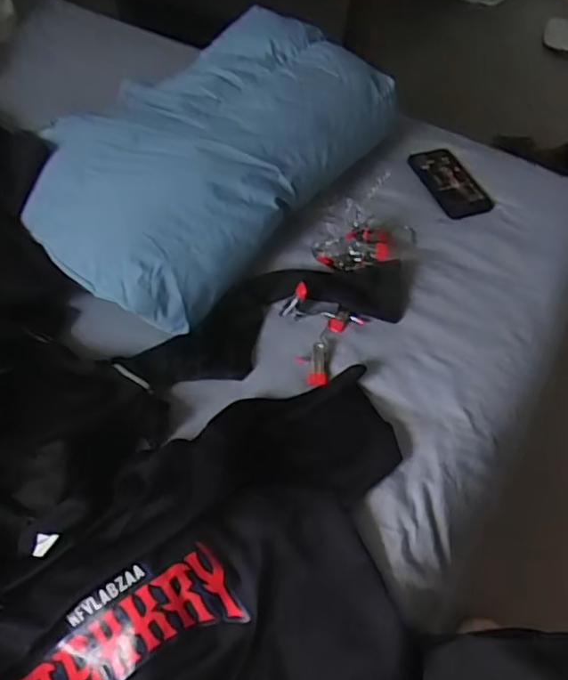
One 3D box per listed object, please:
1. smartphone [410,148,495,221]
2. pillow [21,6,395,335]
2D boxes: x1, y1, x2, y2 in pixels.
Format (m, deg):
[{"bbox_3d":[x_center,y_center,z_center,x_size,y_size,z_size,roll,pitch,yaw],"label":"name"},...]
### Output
[{"bbox_3d":[0.280,-0.268,1.017,0.089,0.008,0.164,-22,63,-13],"label":"smartphone"},{"bbox_3d":[-0.121,-0.295,0.902,0.361,0.163,0.583,32,57,21],"label":"pillow"}]

